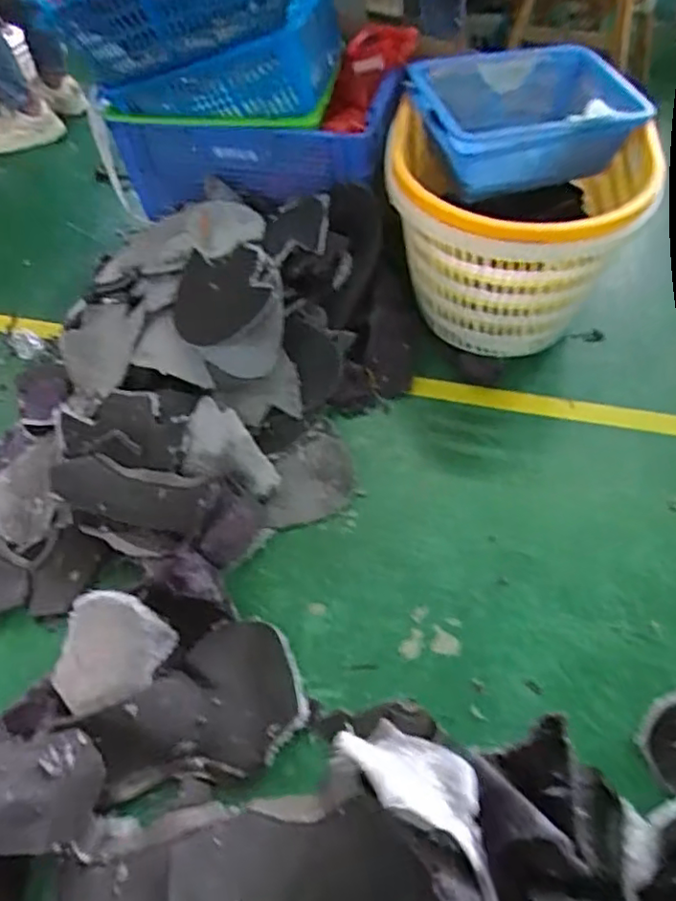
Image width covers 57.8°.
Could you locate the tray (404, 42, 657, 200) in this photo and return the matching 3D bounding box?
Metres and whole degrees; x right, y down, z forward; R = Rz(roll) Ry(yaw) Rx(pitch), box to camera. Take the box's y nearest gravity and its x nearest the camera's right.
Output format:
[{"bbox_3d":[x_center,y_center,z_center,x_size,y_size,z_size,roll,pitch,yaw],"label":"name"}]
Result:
[{"bbox_3d":[0.327,-0.585,1.105,0.342,0.175,0.227,-10,55,-3],"label":"tray"}]

